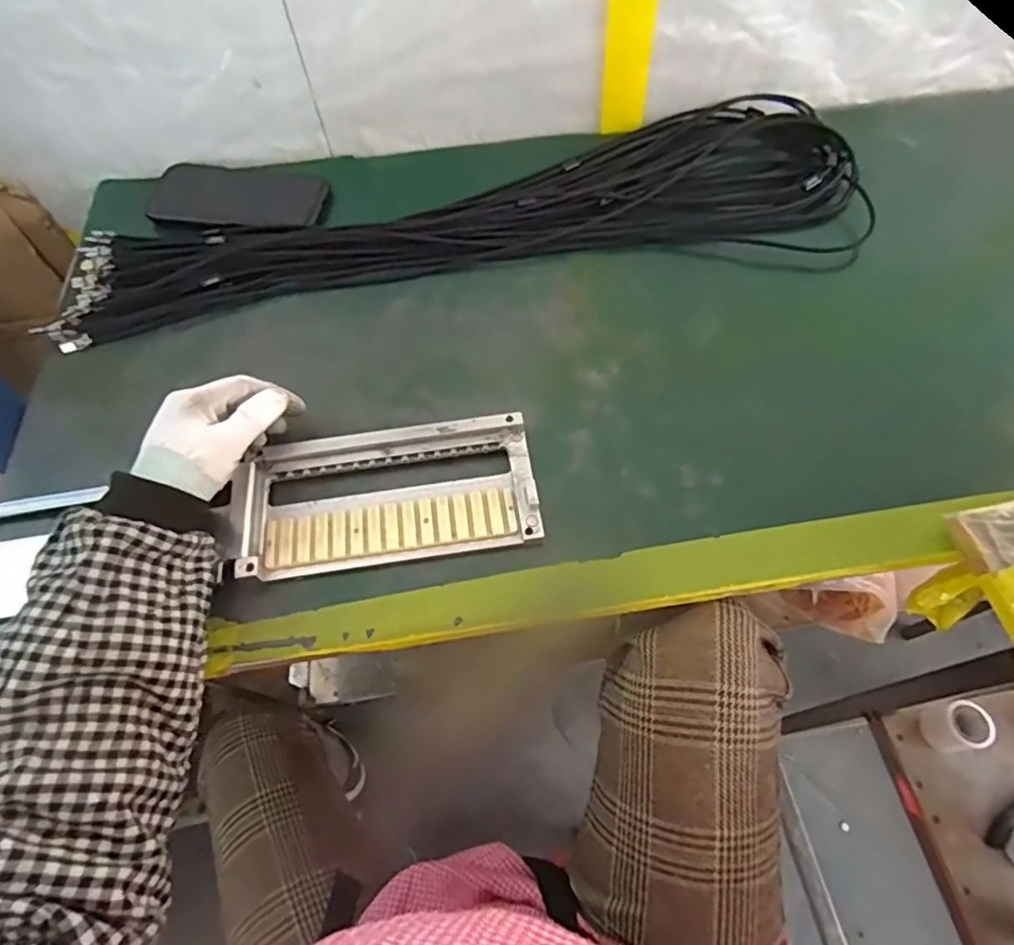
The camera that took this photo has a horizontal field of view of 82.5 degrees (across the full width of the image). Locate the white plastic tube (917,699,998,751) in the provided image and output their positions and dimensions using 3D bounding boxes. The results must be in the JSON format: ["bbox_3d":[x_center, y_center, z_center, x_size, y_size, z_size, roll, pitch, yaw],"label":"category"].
[{"bbox_3d":[0.461,0.261,0.594,0.043,0.051,0.047,-4,63,1],"label":"white plastic tube"}]

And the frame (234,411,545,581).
[{"bbox_3d":[-0.081,0.015,0.396,0.195,0.013,0.096,-8,64,-4],"label":"frame"}]

